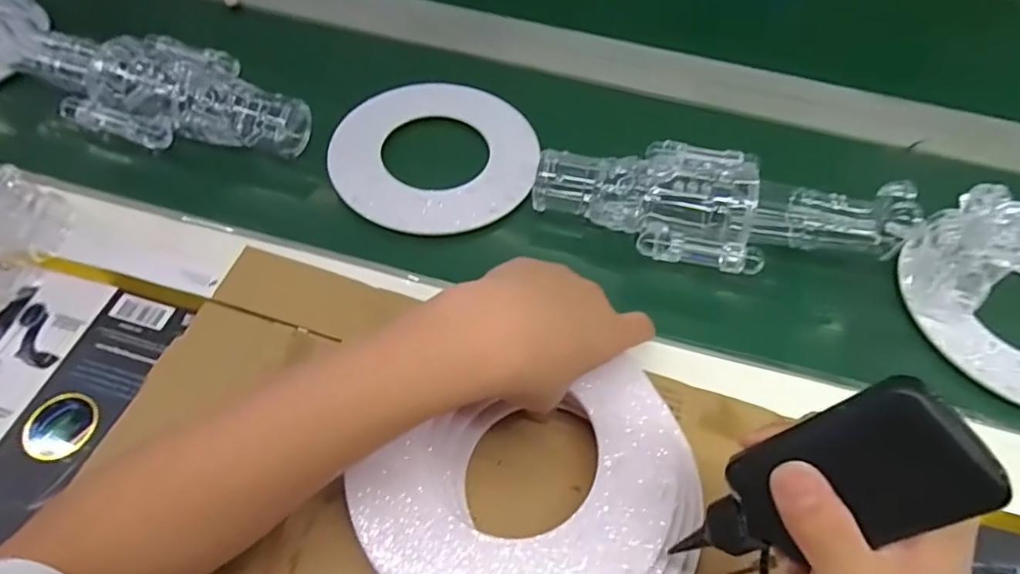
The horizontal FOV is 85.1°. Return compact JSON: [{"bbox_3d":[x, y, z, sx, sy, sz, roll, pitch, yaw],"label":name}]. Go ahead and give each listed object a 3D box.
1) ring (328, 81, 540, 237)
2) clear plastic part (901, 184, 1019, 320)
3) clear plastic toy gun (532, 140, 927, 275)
[{"bbox_3d":[-0.067,-0.129,0.522,0.184,0.010,0.182,4,61,-7],"label":"ring"},{"bbox_3d":[0.357,-0.033,0.430,0.053,0.092,0.077,26,58,15],"label":"clear plastic part"},{"bbox_3d":[0.169,-0.071,0.466,0.295,0.056,0.121,11,56,6],"label":"clear plastic toy gun"}]

